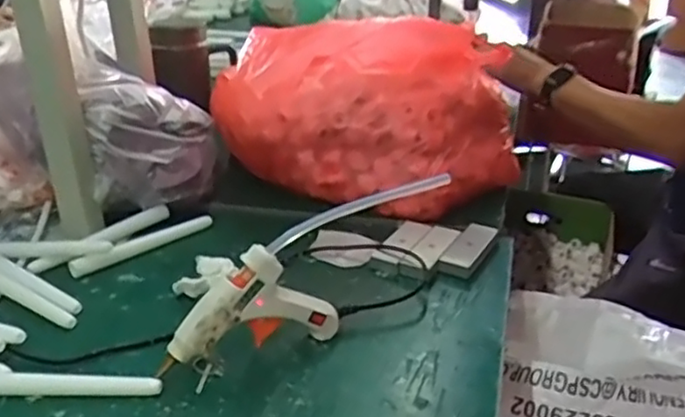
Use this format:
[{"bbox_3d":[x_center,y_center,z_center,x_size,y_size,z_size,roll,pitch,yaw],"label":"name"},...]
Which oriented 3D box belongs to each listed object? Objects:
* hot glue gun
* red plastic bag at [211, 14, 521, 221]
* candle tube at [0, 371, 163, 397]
[{"bbox_3d":[-0.071,0.075,0.527,0.135,0.091,0.024,-12,29,-20],"label":"hot glue gun"},{"bbox_3d":[0.023,-0.102,0.773,0.324,0.176,0.203,1,27,5],"label":"red plastic bag"},{"bbox_3d":[-0.210,0.130,0.513,0.152,0.018,0.014,0,27,3],"label":"candle tube"}]

